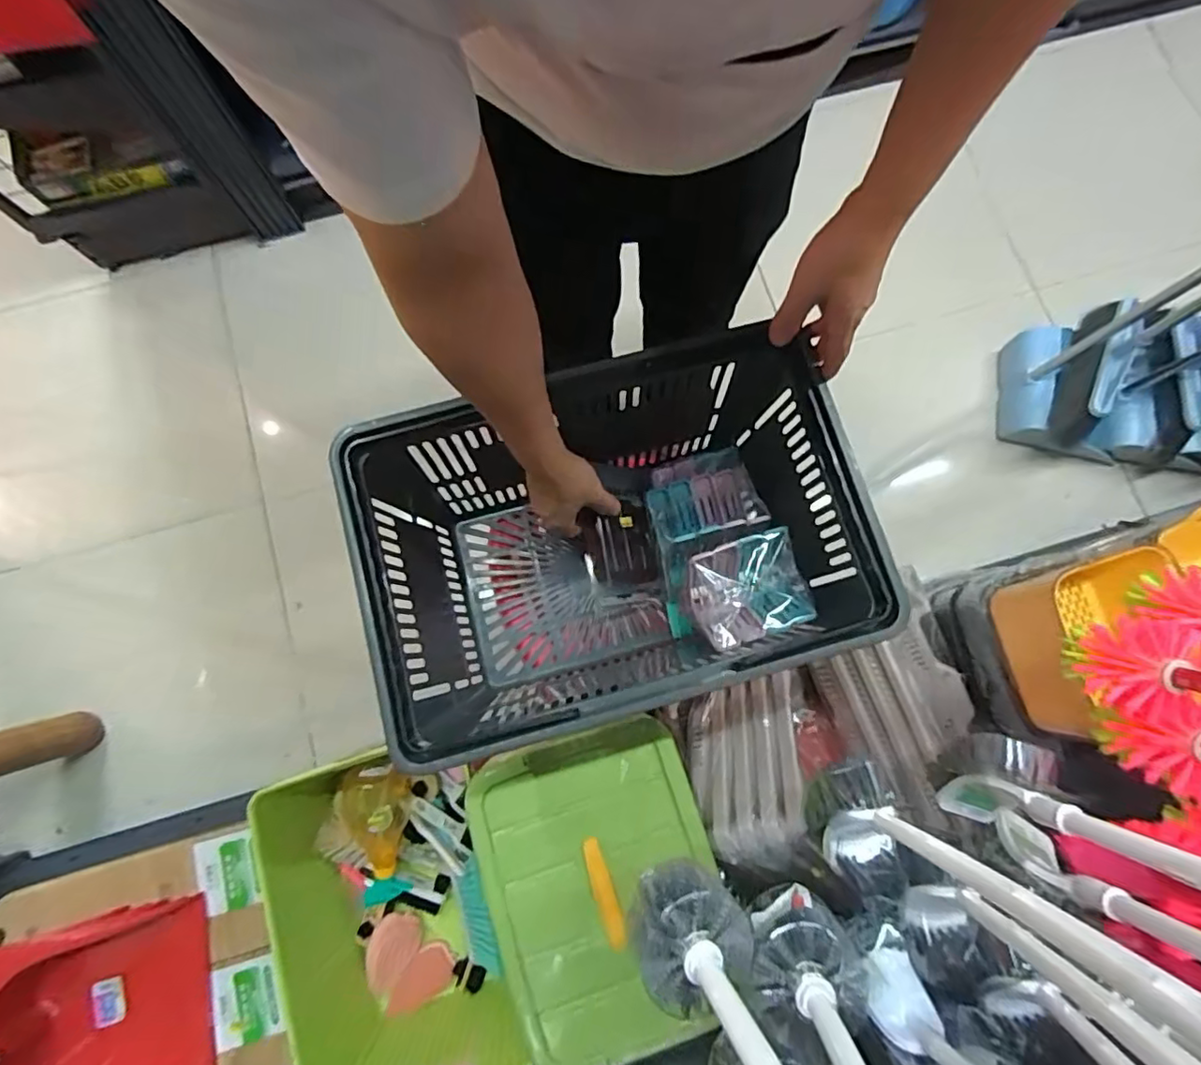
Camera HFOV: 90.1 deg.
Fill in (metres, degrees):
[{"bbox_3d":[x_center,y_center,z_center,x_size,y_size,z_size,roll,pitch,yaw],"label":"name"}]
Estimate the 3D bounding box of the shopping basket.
[{"bbox_3d":[0.011,0.025,0.672,0.462,0.265,0.314,-15,79,-4],"label":"shopping basket"}]

